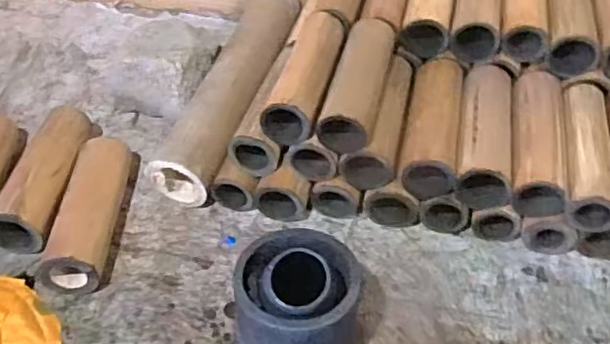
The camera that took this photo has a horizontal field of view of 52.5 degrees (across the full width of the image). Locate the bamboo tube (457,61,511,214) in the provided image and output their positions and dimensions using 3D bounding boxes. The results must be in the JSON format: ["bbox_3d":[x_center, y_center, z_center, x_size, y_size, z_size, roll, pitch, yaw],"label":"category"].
[{"bbox_3d":[0.195,-0.040,0.675,0.056,0.059,0.180,8,44,8],"label":"bamboo tube"}]

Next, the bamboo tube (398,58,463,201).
[{"bbox_3d":[0.141,-0.055,0.682,0.058,0.054,0.183,8,44,8],"label":"bamboo tube"}]

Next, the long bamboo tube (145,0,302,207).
[{"bbox_3d":[-0.086,-0.118,0.796,0.077,0.082,0.393,12,45,10],"label":"long bamboo tube"}]

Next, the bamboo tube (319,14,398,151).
[{"bbox_3d":[0.059,-0.100,0.670,0.053,0.047,0.174,9,44,10],"label":"bamboo tube"}]

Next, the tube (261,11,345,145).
[{"bbox_3d":[0.006,-0.108,0.678,0.053,0.055,0.174,12,44,13],"label":"tube"}]

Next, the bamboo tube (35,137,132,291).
[{"bbox_3d":[-0.223,0.039,0.646,0.061,0.055,0.182,2,45,0],"label":"bamboo tube"}]

